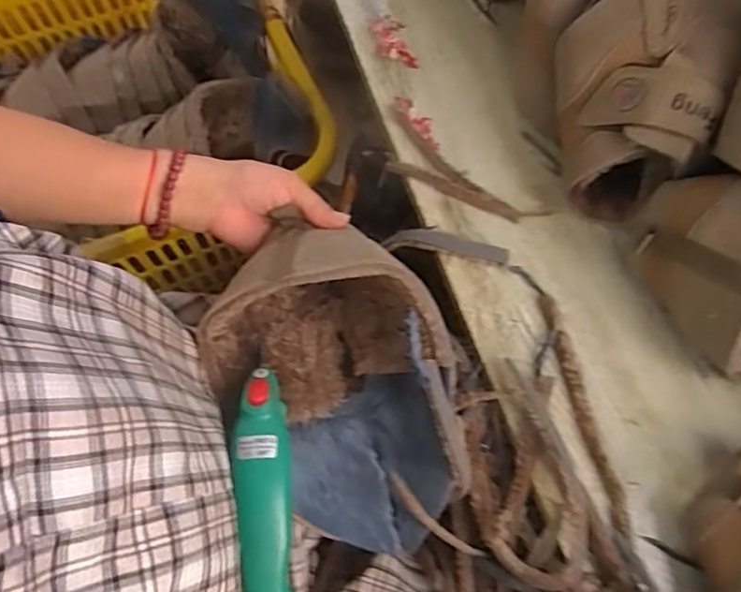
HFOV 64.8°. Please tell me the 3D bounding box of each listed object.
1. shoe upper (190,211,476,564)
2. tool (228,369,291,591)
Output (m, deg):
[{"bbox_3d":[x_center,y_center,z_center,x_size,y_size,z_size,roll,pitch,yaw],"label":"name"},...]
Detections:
[{"bbox_3d":[-0.023,0.058,0.421,0.147,0.100,0.233,-33,73,-15],"label":"shoe upper"},{"bbox_3d":[-0.069,0.206,0.397,0.036,0.047,0.299,-3,86,-4],"label":"tool"}]

